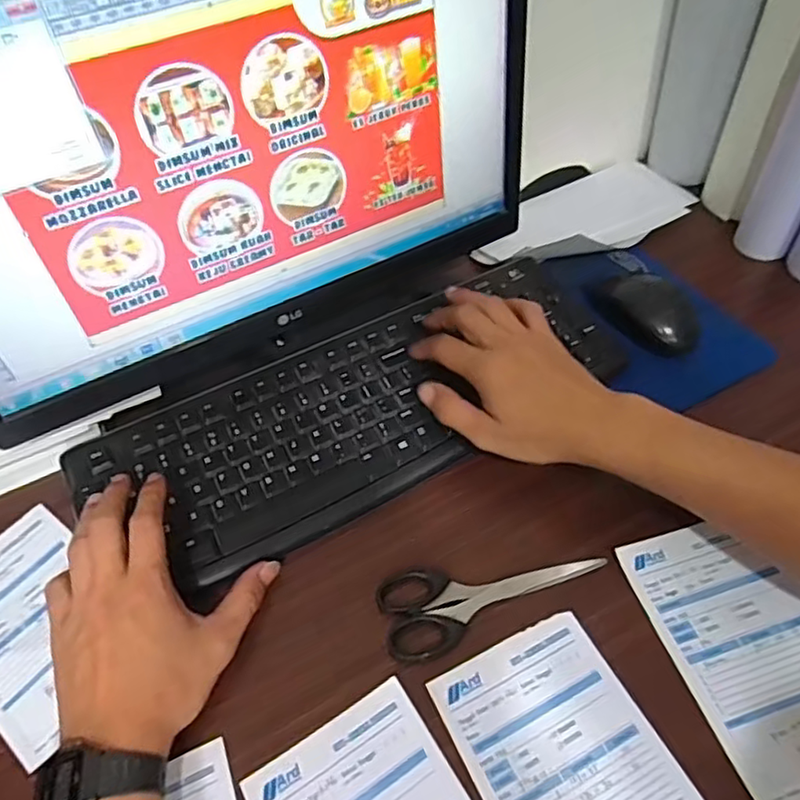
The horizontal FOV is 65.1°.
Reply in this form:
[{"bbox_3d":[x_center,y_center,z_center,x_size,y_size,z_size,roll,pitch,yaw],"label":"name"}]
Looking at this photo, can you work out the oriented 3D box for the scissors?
[{"bbox_3d":[0.059,0.122,0.419,0.150,0.006,0.055,-21,52,-12],"label":"scissors"}]

